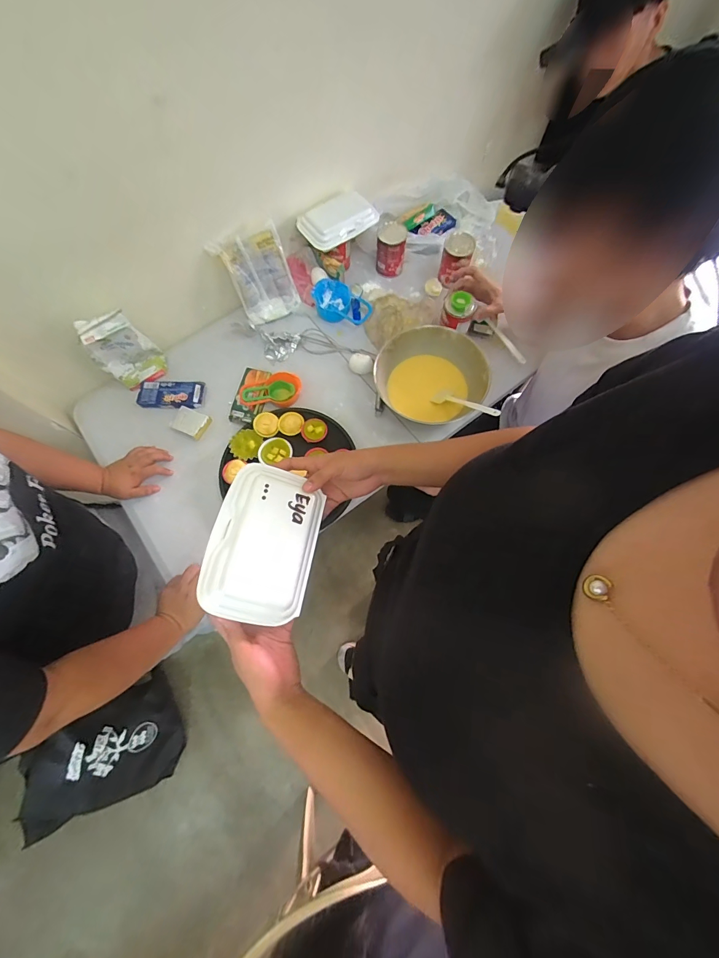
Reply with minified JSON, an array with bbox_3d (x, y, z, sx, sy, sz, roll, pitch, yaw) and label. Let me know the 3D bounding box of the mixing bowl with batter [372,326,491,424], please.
[{"bbox_3d":[0.152,-0.214,0.817,0.236,0.105,0.207,-6,72,-1],"label":"mixing bowl with batter"}]

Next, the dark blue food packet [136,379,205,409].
[{"bbox_3d":[-0.427,-0.194,0.846,0.138,0.021,0.070,-1,72,1],"label":"dark blue food packet"}]

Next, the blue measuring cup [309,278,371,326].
[{"bbox_3d":[-0.046,-0.426,0.915,0.147,0.065,0.087,32,75,11],"label":"blue measuring cup"}]

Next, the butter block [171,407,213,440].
[{"bbox_3d":[-0.375,-0.126,0.836,0.074,0.018,0.059,27,74,9],"label":"butter block"}]

